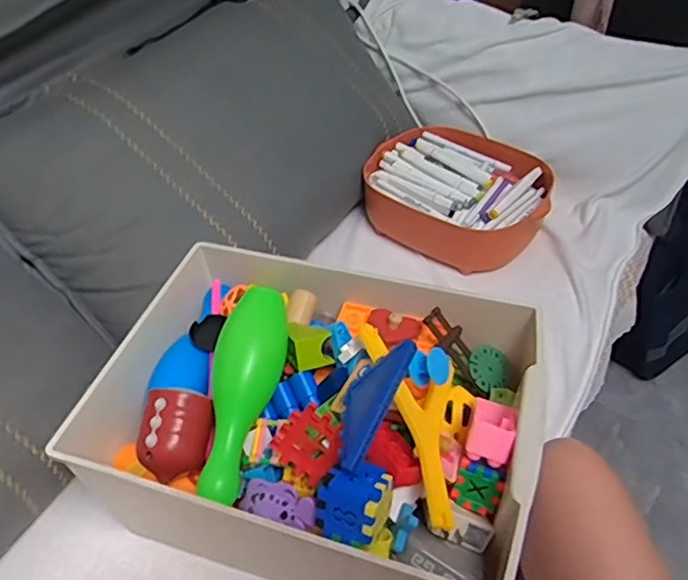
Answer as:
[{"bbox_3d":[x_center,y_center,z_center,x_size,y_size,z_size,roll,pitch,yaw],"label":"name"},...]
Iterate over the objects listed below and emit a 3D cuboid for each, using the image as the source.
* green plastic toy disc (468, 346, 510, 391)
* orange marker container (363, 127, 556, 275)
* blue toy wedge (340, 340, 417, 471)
[{"bbox_3d":[0.156,0.084,0.644,0.047,0.010,0.045,5,68,-12],"label":"green plastic toy disc"},{"bbox_3d":[0.176,-0.151,0.948,0.283,0.088,0.224,22,50,21],"label":"orange marker container"},{"bbox_3d":[0.022,0.094,0.516,0.036,0.010,0.119,23,69,21],"label":"blue toy wedge"}]

